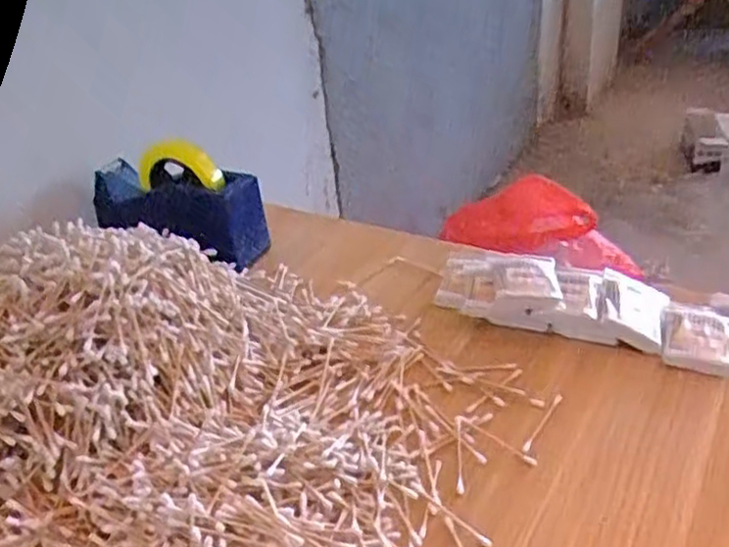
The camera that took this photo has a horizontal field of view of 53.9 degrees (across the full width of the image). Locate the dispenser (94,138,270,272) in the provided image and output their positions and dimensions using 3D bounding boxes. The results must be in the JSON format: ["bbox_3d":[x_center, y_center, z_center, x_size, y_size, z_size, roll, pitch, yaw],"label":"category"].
[{"bbox_3d":[-0.229,-0.088,0.858,0.223,0.127,0.058,11,37,14],"label":"dispenser"}]

